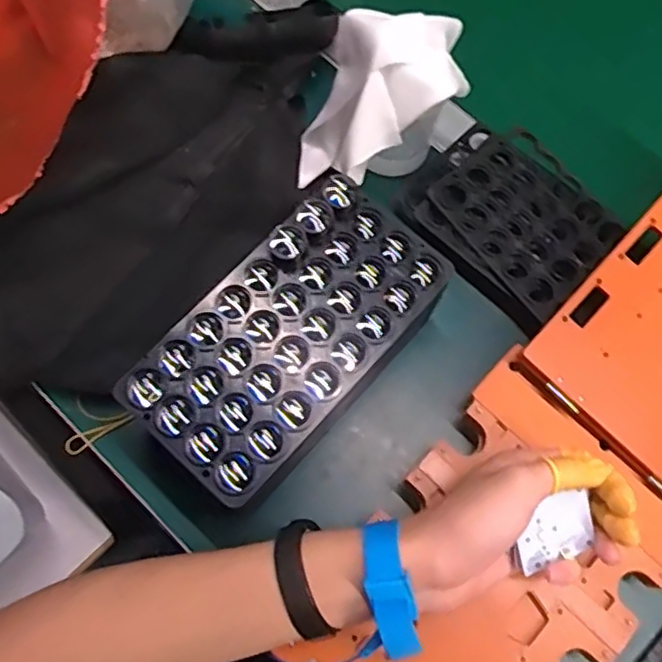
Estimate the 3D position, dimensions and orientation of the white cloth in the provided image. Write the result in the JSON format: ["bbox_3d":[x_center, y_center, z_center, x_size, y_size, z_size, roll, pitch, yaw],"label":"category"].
[{"bbox_3d":[0.036,-0.160,0.457,0.113,0.098,0.098,7,72,1],"label":"white cloth"}]

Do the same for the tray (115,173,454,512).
[{"bbox_3d":[-0.022,-0.001,0.380,0.105,0.020,0.194,41,76,11],"label":"tray"}]

